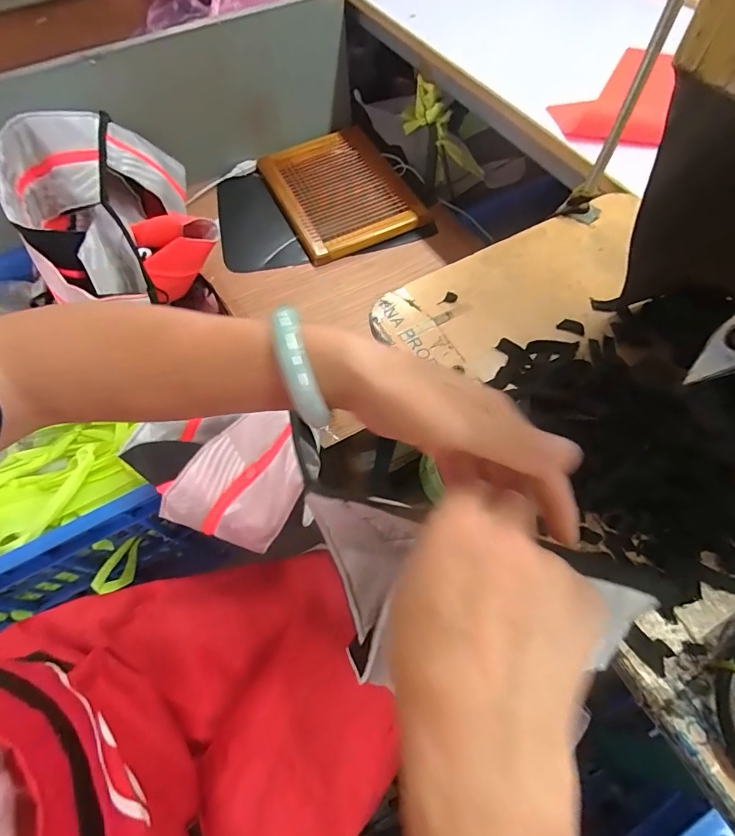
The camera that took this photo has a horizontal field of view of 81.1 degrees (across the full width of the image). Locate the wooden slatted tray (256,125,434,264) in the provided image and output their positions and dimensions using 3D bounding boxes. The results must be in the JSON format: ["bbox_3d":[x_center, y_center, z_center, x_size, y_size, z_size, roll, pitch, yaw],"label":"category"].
[{"bbox_3d":[-0.053,-0.454,0.851,0.246,0.030,0.311,-24,69,-10],"label":"wooden slatted tray"}]

